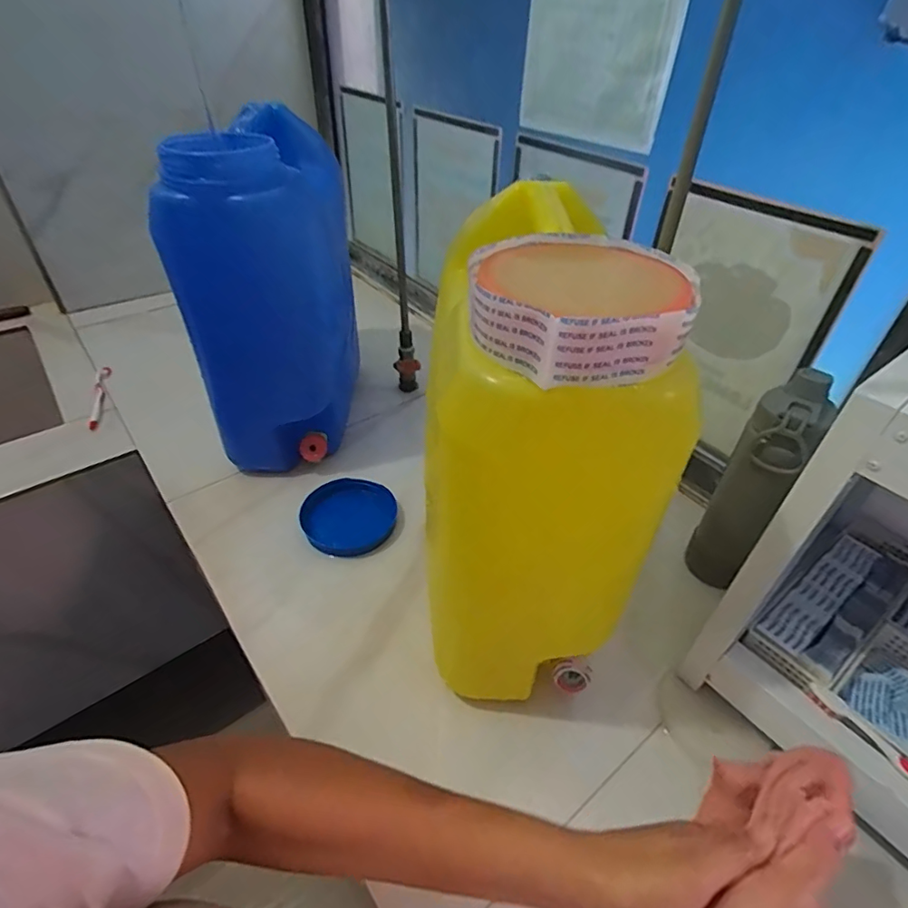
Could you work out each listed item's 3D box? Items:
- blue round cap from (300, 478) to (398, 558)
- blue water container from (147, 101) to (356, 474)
[{"bbox_3d":[-0.139,0.083,0.705,0.119,0.025,0.112,1,42,-1],"label":"blue round cap"},{"bbox_3d":[-0.235,-0.172,0.682,0.206,0.410,0.151,-10,44,-13],"label":"blue water container"}]

